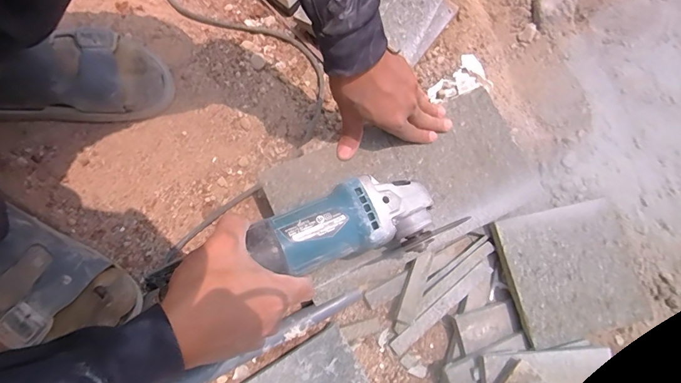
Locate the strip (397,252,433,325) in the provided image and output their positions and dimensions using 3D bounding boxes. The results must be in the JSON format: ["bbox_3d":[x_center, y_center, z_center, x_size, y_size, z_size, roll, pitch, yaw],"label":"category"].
[{"bbox_3d":[0.085,0.110,0.447,0.021,0.009,0.083,15,67,15],"label":"strip"}]

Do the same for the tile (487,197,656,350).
[{"bbox_3d":[0.270,0.089,0.454,0.153,0.013,0.142,-13,76,-6],"label":"tile"}]

